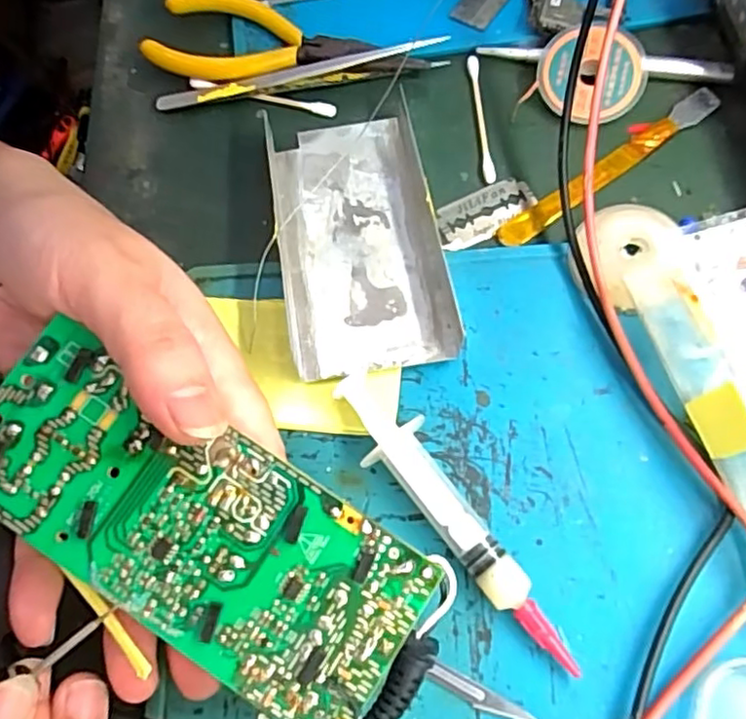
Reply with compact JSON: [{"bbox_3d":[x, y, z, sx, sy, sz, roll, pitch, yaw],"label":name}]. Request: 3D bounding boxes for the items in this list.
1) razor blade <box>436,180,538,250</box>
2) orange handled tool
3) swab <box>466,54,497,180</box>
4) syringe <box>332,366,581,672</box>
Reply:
[{"bbox_3d":[0.046,-0.061,0.271,0.044,0.004,0.021,-27,72,-7],"label":"razor blade"},{"bbox_3d":[0.100,-0.083,0.274,0.117,0.005,0.014,-34,69,-12],"label":"orange handled tool"},{"bbox_3d":[0.049,-0.109,0.290,0.006,0.004,0.068,-4,66,1],"label":"swab"},{"bbox_3d":[0.026,0.049,0.214,0.021,0.015,0.114,-41,71,-15],"label":"syringe"}]

